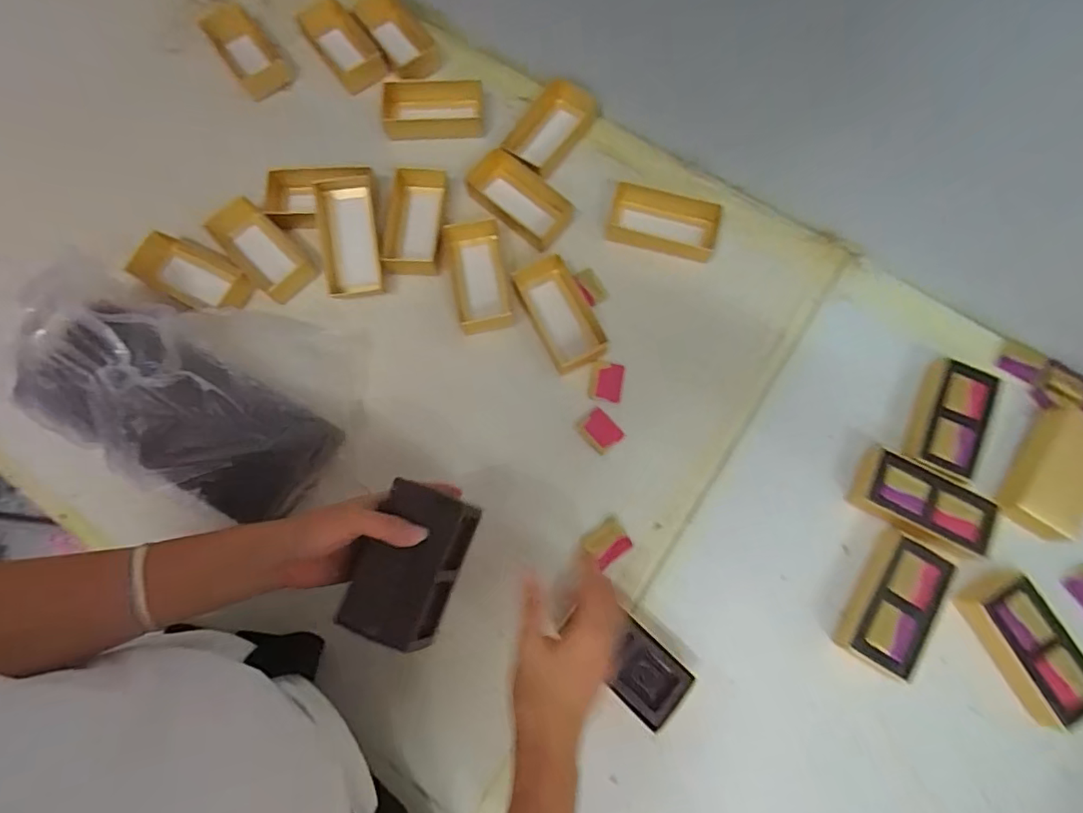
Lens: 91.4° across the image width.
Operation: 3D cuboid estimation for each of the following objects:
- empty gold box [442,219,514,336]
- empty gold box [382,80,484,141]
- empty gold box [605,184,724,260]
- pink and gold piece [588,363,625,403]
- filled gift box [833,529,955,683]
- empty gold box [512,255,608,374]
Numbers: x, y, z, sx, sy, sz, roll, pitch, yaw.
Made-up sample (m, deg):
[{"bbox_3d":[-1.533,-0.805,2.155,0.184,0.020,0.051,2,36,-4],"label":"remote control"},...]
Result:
[{"bbox_3d":[-0.067,-0.137,0.564,0.056,0.030,0.116,-10,75,-1],"label":"empty gold box"},{"bbox_3d":[-0.131,-0.351,0.623,0.122,0.024,0.058,1,75,2],"label":"empty gold box"},{"bbox_3d":[0.132,-0.198,0.577,0.117,0.026,0.065,15,76,5],"label":"empty gold box"},{"bbox_3d":[0.067,-0.025,0.544,0.033,0.008,0.040,9,75,4],"label":"pink and gold piece"},{"bbox_3d":[0.312,0.175,0.467,0.059,0.027,0.113,33,78,9],"label":"filled gift box"},{"bbox_3d":[0.022,-0.096,0.549,0.059,0.031,0.119,-26,76,-6],"label":"empty gold box"}]

